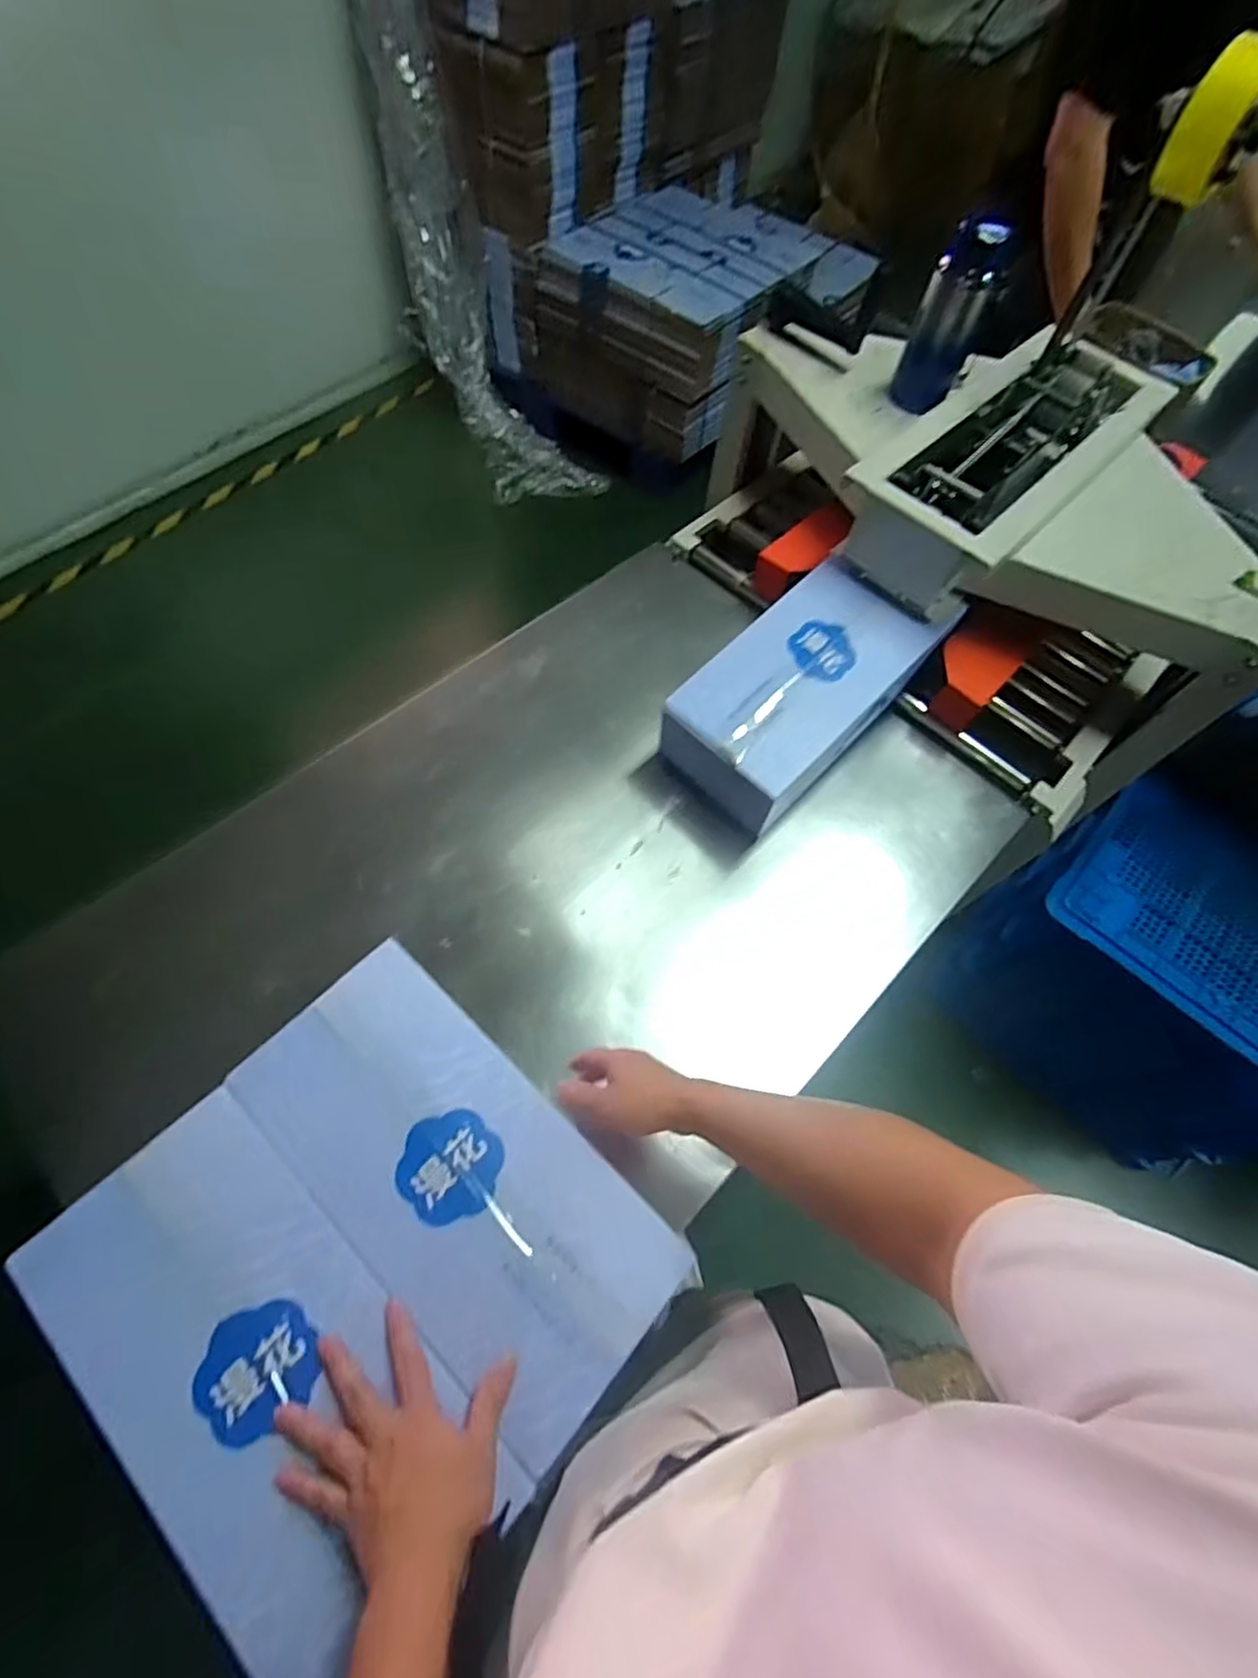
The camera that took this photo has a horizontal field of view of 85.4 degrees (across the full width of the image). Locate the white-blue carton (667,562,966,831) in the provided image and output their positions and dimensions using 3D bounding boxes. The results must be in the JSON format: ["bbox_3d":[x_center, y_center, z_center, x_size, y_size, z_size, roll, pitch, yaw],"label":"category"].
[{"bbox_3d":[0.221,-0.183,0.916,0.190,0.144,0.370,41,67,17],"label":"white-blue carton"}]

